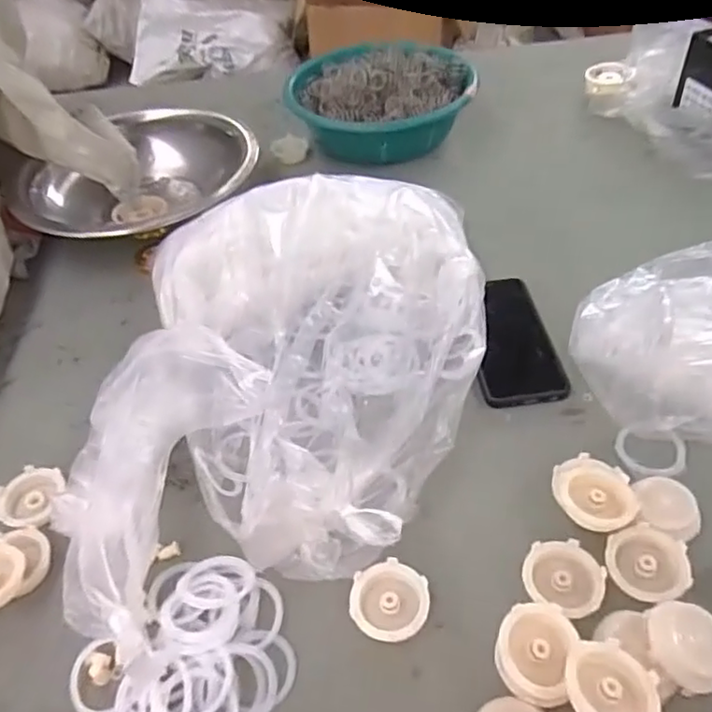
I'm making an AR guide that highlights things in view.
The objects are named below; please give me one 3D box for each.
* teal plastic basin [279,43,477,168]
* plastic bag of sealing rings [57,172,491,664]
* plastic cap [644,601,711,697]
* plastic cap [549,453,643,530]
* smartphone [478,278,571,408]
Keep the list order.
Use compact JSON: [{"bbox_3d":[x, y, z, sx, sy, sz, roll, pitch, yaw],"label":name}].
[{"bbox_3d":[0.033,-0.356,0.887,0.254,0.082,0.223,4,53,9],"label":"teal plastic basin"},{"bbox_3d":[-0.048,0.007,0.523,0.316,0.093,0.430,-1,47,4],"label":"plastic bag of sealing rings"},{"bbox_3d":[0.207,0.183,0.400,0.046,0.023,0.049,-2,47,3],"label":"plastic cap"},{"bbox_3d":[0.180,0.100,0.476,0.056,0.014,0.065,-13,47,-7],"label":"plastic cap"},{"bbox_3d":[0.147,-0.020,0.617,0.077,0.016,0.158,-8,47,-3],"label":"smartphone"}]

